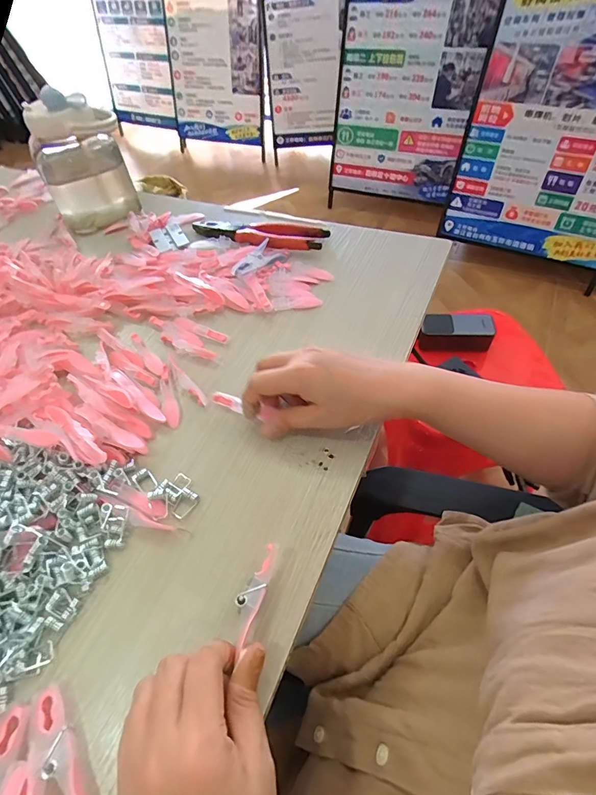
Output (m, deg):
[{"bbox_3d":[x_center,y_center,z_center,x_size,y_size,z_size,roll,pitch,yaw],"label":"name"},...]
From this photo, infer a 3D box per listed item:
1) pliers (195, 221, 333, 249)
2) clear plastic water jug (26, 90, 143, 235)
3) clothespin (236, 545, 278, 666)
[{"bbox_3d":[-0.055,-0.221,0.541,0.188,0.018,0.047,11,55,14],"label":"pliers"},{"bbox_3d":[-0.308,-0.337,0.579,0.118,0.149,0.106,-29,55,-16],"label":"clear plastic water jug"},{"bbox_3d":[-0.028,0.124,0.259,0.015,0.007,0.063,14,54,13],"label":"clothespin"}]

